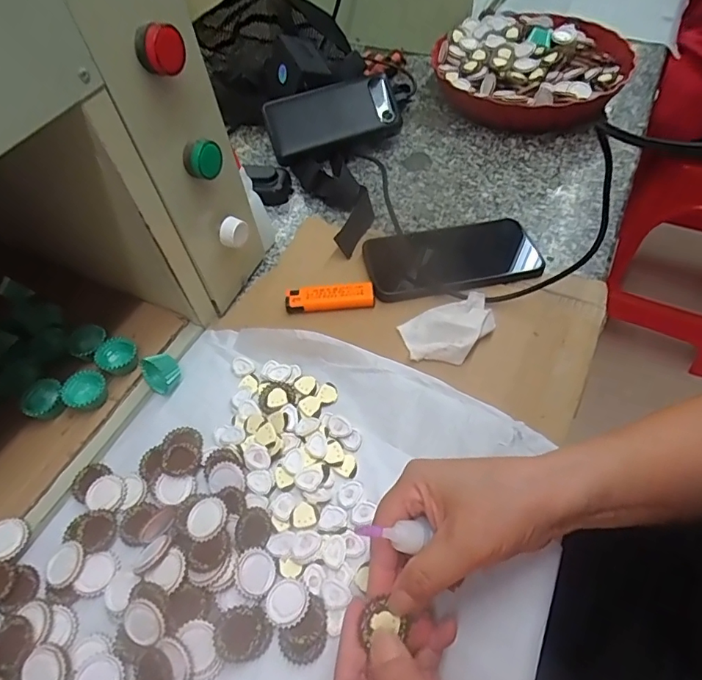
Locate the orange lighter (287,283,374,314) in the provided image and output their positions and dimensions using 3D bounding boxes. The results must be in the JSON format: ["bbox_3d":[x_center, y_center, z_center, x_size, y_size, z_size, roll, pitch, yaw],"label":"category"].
[{"bbox_3d":[-0.019,-0.039,0.440,0.078,0.010,0.022,-4,52,-2],"label":"orange lighter"}]

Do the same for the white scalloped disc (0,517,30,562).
[{"bbox_3d":[-0.236,0.135,0.331,0.027,0.006,0.027,18,55,16],"label":"white scalloped disc"}]

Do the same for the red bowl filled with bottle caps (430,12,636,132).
[{"bbox_3d":[0.231,-0.344,0.627,0.231,0.063,0.223,-4,52,-1],"label":"red bowl filled with bottle caps"}]

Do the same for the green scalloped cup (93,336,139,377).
[{"bbox_3d":[-0.196,0.013,0.407,0.030,0.013,0.030,-1,52,1],"label":"green scalloped cup"}]

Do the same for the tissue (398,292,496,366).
[{"bbox_3d":[0.082,-0.010,0.402,0.076,0.017,0.058,-12,53,-8],"label":"tissue"}]

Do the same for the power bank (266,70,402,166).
[{"bbox_3d":[-0.022,-0.268,0.575,0.154,0.013,0.080,-18,80,-5],"label":"power bank"}]

